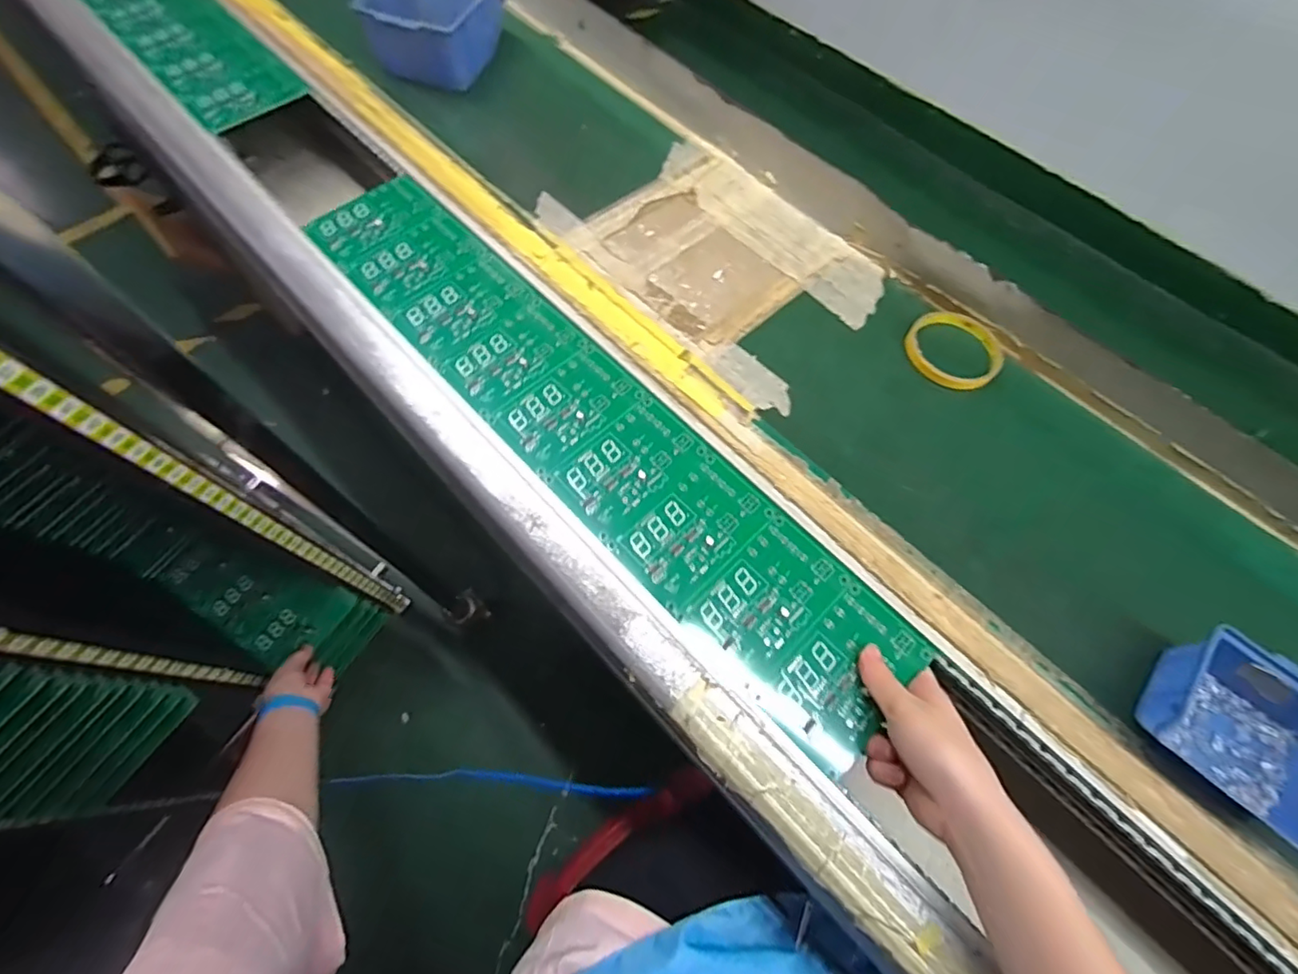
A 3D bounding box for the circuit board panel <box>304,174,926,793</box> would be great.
[{"bbox_3d":[-0.064,-0.065,0.492,0.122,0.008,0.670,-40,73,-19],"label":"circuit board panel"}]

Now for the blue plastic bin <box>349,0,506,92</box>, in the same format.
[{"bbox_3d":[-0.251,-0.539,0.662,0.128,0.071,0.138,17,65,5],"label":"blue plastic bin"}]

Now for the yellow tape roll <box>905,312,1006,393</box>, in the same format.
[{"bbox_3d":[0.286,-0.130,0.529,0.085,0.010,0.085,1,65,-2],"label":"yellow tape roll"}]

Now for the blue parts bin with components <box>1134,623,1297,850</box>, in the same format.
[{"bbox_3d":[0.386,0.157,0.366,0.101,0.048,0.101,39,69,14],"label":"blue parts bin with components"}]

